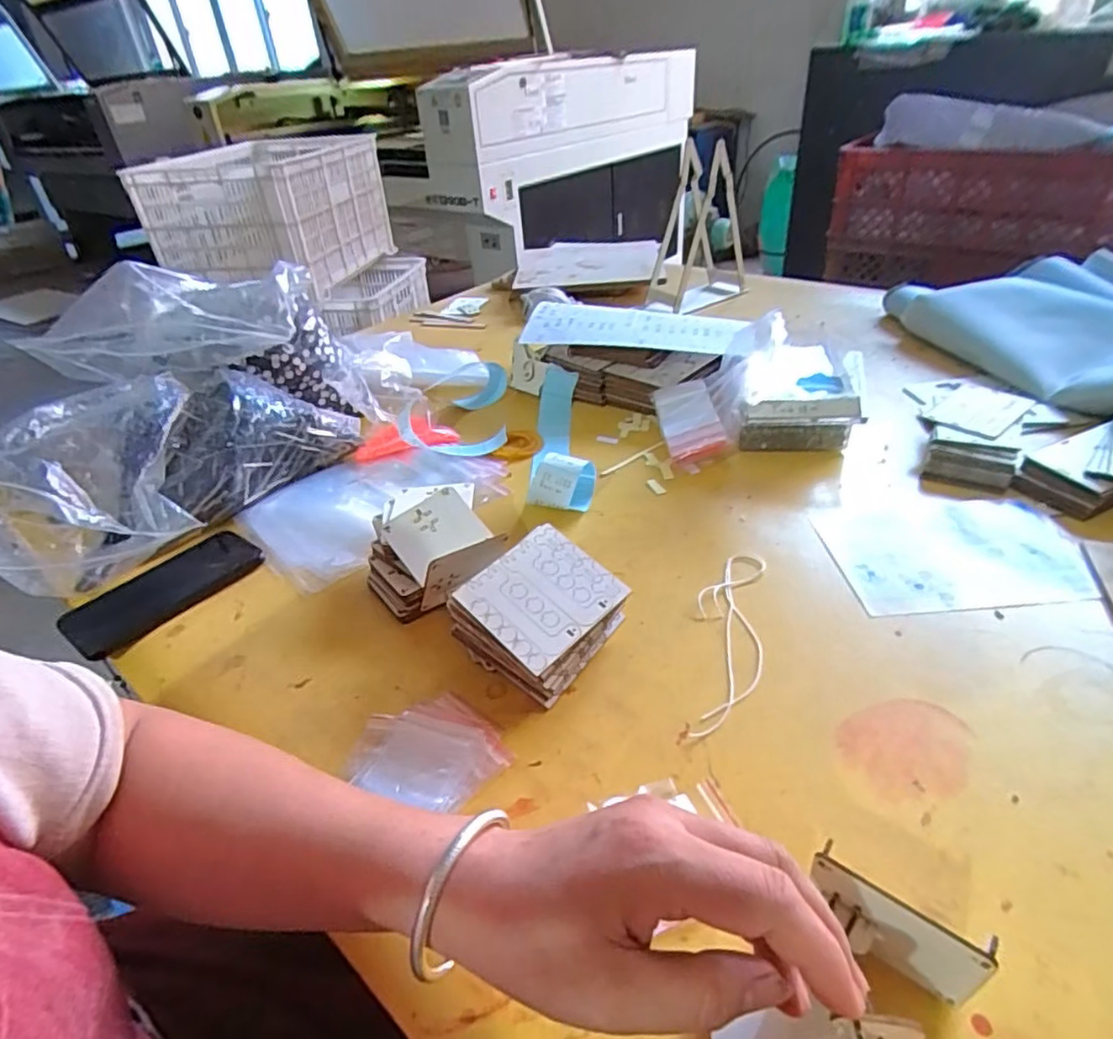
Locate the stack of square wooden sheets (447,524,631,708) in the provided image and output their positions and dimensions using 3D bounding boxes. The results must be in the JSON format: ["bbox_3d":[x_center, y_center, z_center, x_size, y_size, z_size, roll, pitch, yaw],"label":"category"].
[{"bbox_3d":[-0.020,0.069,0.495,0.114,0.074,0.102,25,45,36],"label":"stack of square wooden sheets"}]

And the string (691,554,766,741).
[{"bbox_3d":[0.133,0.088,0.501,0.051,0.007,0.192,6,37,16],"label":"string"}]

